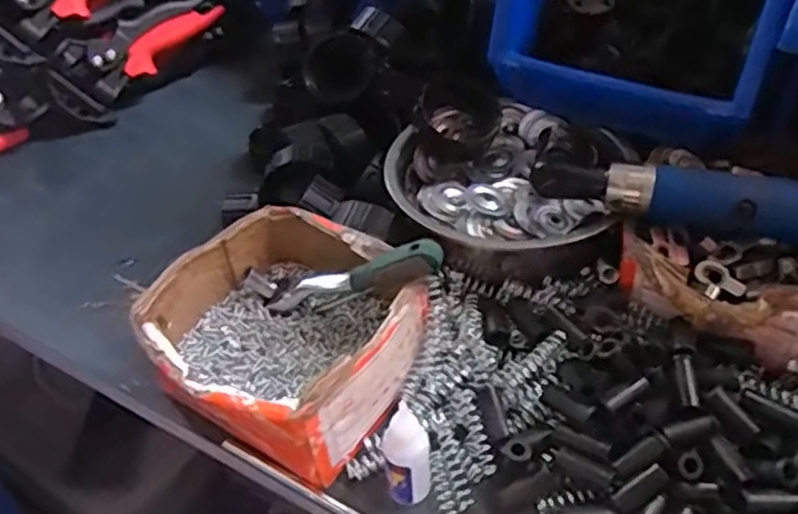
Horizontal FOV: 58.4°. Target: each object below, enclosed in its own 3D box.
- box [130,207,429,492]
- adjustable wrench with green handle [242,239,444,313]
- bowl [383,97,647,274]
[{"bbox_3d":[-0.068,0.043,0.466,0.155,0.061,0.166,31,54,31],"label":"box"},{"bbox_3d":[-0.039,0.011,0.477,0.150,0.030,0.024,-12,36,32],"label":"adjustable wrench with green handle"},{"bbox_3d":[0.081,-0.067,0.548,0.171,0.056,0.157,-2,43,2],"label":"bowl"}]

